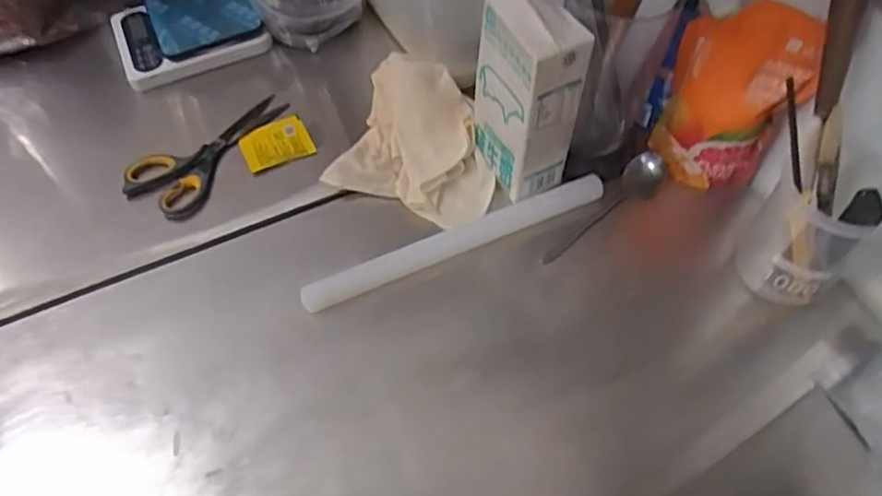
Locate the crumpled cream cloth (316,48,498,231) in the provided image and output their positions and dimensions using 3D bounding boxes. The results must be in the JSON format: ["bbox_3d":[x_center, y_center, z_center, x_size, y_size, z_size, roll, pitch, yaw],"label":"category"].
[{"bbox_3d":[-0.021,-0.117,0.718,0.178,0.051,0.160,20,60,14],"label":"crumpled cream cloth"}]

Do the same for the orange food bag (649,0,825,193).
[{"bbox_3d":[0.276,-0.138,0.645,0.117,0.193,0.051,20,60,14],"label":"orange food bag"}]

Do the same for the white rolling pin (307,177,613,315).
[{"bbox_3d":[0.019,-0.009,0.666,0.323,0.025,0.020,-22,59,-12],"label":"white rolling pin"}]

